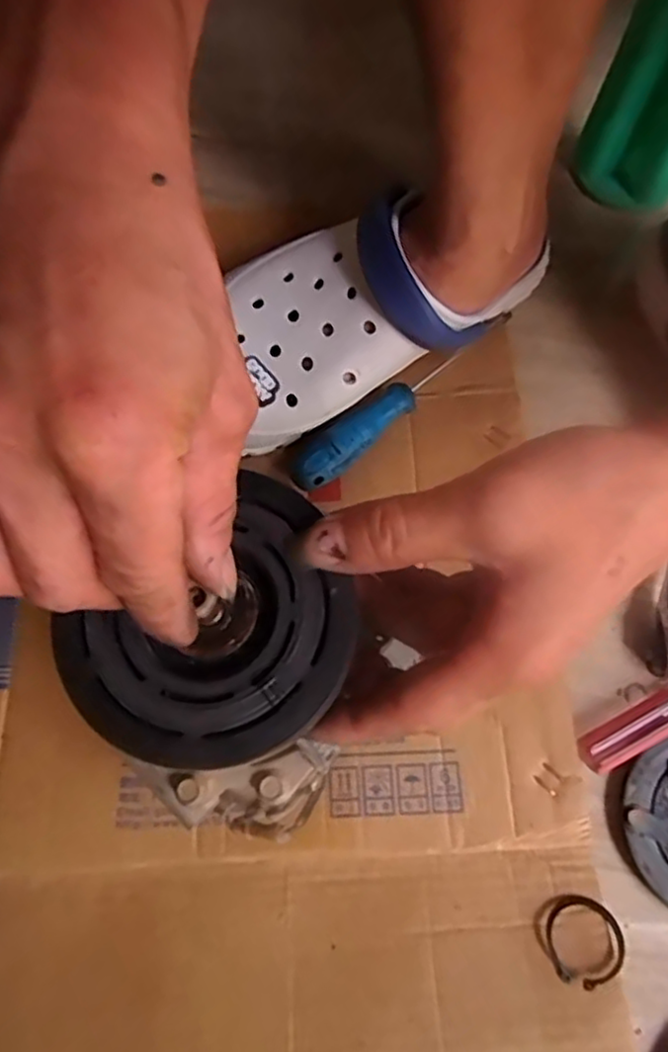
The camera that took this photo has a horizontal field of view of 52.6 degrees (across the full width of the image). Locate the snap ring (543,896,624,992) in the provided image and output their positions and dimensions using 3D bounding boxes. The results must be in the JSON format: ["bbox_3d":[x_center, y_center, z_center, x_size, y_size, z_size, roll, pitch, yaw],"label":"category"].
[{"bbox_3d":[0.128,0.213,0.348,0.038,0.005,0.037,-5,51,6],"label":"snap ring"}]

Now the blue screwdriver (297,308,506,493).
[{"bbox_3d":[0.049,-0.085,0.453,0.193,0.025,0.023,-40,74,-12],"label":"blue screwdriver"}]

